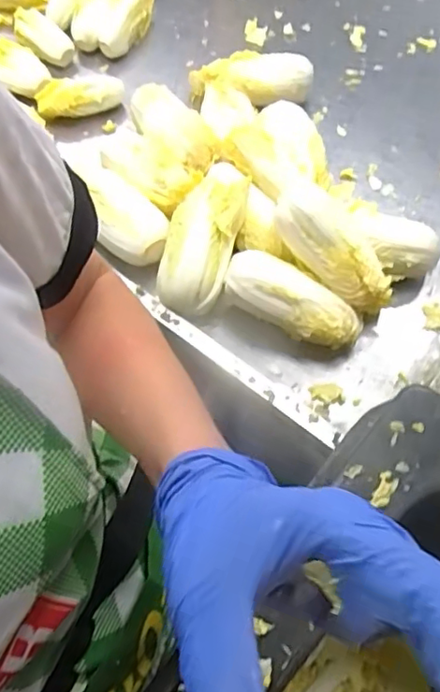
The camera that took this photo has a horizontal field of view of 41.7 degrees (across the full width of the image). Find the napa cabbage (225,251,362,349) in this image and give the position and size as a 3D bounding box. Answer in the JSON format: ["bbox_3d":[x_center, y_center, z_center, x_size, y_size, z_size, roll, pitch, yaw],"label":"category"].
[{"bbox_3d":[0.082,-0.053,0.649,0.161,0.067,0.077,25,63,11],"label":"napa cabbage"}]

